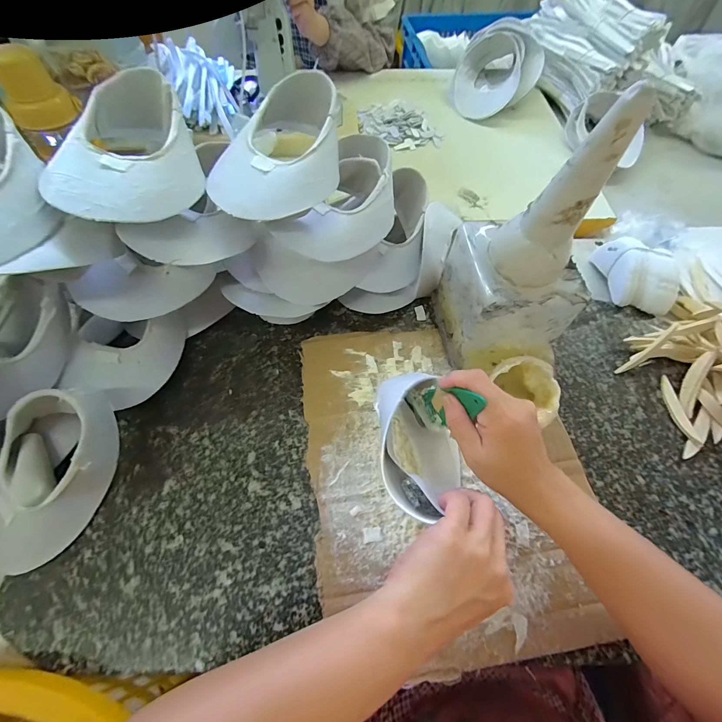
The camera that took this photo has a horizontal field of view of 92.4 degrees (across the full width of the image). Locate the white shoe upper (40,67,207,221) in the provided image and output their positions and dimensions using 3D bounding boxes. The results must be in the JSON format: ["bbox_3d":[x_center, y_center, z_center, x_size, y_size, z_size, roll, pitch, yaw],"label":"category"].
[{"bbox_3d":[-0.207,-0.183,0.302,0.115,0.053,0.163,-16,62,-10],"label":"white shoe upper"}]

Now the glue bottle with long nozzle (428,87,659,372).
[{"bbox_3d":[0.151,-0.092,0.324,0.106,0.257,0.123,-5,60,-4],"label":"glue bottle with long nozzle"}]

